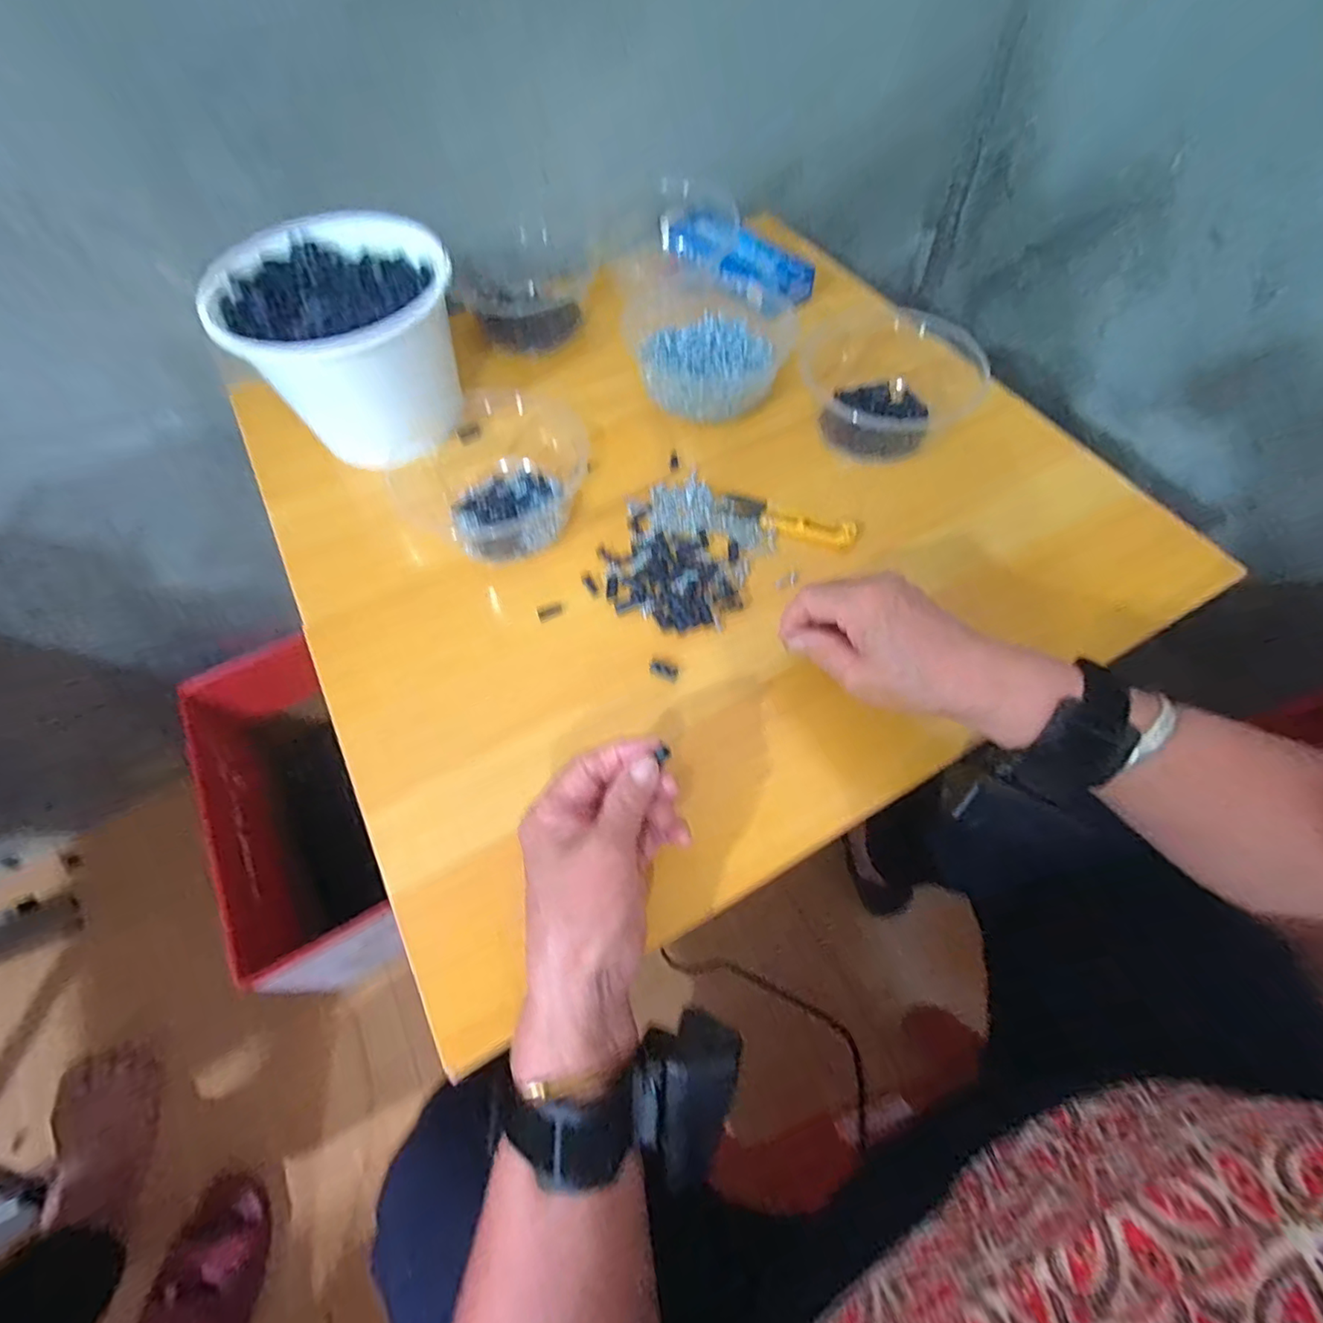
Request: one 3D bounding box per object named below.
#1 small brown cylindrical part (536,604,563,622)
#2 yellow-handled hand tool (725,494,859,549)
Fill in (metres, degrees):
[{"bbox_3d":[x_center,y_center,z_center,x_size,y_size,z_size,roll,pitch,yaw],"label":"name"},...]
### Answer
[{"bbox_3d":[-0.077,-0.034,0.405,0.017,0.007,0.008,-22,63,-11],"label":"small brown cylindrical part"},{"bbox_3d":[0.096,-0.106,0.437,0.098,0.008,0.025,21,64,11],"label":"yellow-handled hand tool"}]

